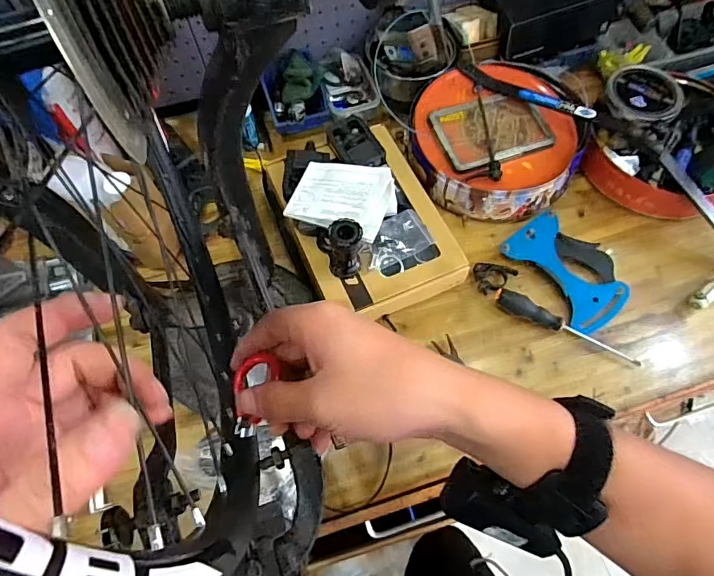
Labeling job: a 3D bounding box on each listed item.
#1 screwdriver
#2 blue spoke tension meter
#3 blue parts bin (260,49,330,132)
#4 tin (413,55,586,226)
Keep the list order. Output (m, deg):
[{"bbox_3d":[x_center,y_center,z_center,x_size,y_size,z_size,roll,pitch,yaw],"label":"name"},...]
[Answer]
[{"bbox_3d":[0.318,0.056,0.705,0.226,0.037,0.027,21,67,11],"label":"screwdriver"},{"bbox_3d":[0.340,-0.032,0.746,0.128,0.028,0.192,-33,68,-14],"label":"blue spoke tension meter"},{"bbox_3d":[-0.117,-0.364,0.869,0.105,0.063,0.131,-18,65,-7],"label":"blue parts bin"},{"bbox_3d":[0.243,-0.263,0.812,0.281,0.088,0.290,-1,64,1],"label":"tin"}]

